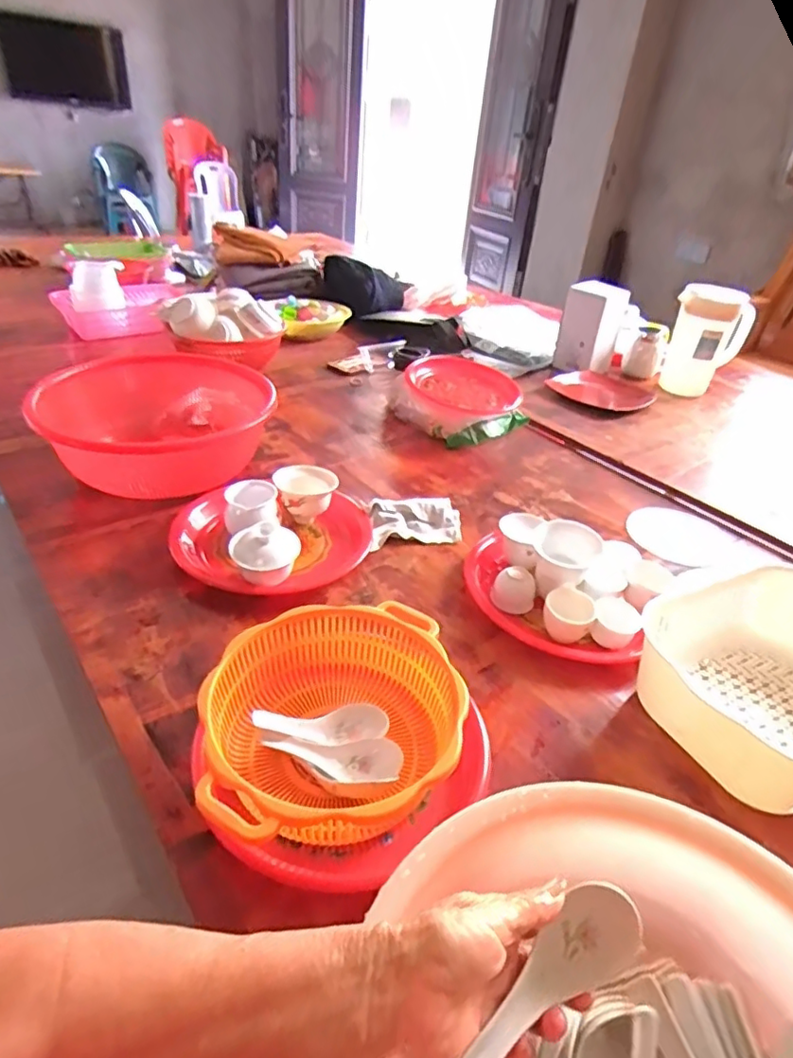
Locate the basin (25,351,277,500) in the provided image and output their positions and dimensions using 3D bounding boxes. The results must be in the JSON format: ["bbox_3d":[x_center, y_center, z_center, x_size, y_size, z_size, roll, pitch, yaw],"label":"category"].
[{"bbox_3d":[-0.369,-0.162,0.938,0.346,0.124,0.357,4,34,-3],"label":"basin"}]

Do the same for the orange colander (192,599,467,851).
[{"bbox_3d":[-0.053,0.174,0.523,0.211,0.087,0.214,-4,35,-12],"label":"orange colander"}]

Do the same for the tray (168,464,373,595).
[{"bbox_3d":[-0.166,-0.006,0.782,0.249,0.075,0.225,-4,35,-13],"label":"tray"}]

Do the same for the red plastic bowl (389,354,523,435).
[{"bbox_3d":[0.131,-0.261,1.185,0.223,0.100,0.223,4,34,-3],"label":"red plastic bowl"}]

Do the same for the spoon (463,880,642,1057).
[{"bbox_3d":[0.084,0.247,0.323,0.118,0.023,0.038,-31,45,-19],"label":"spoon"}]

